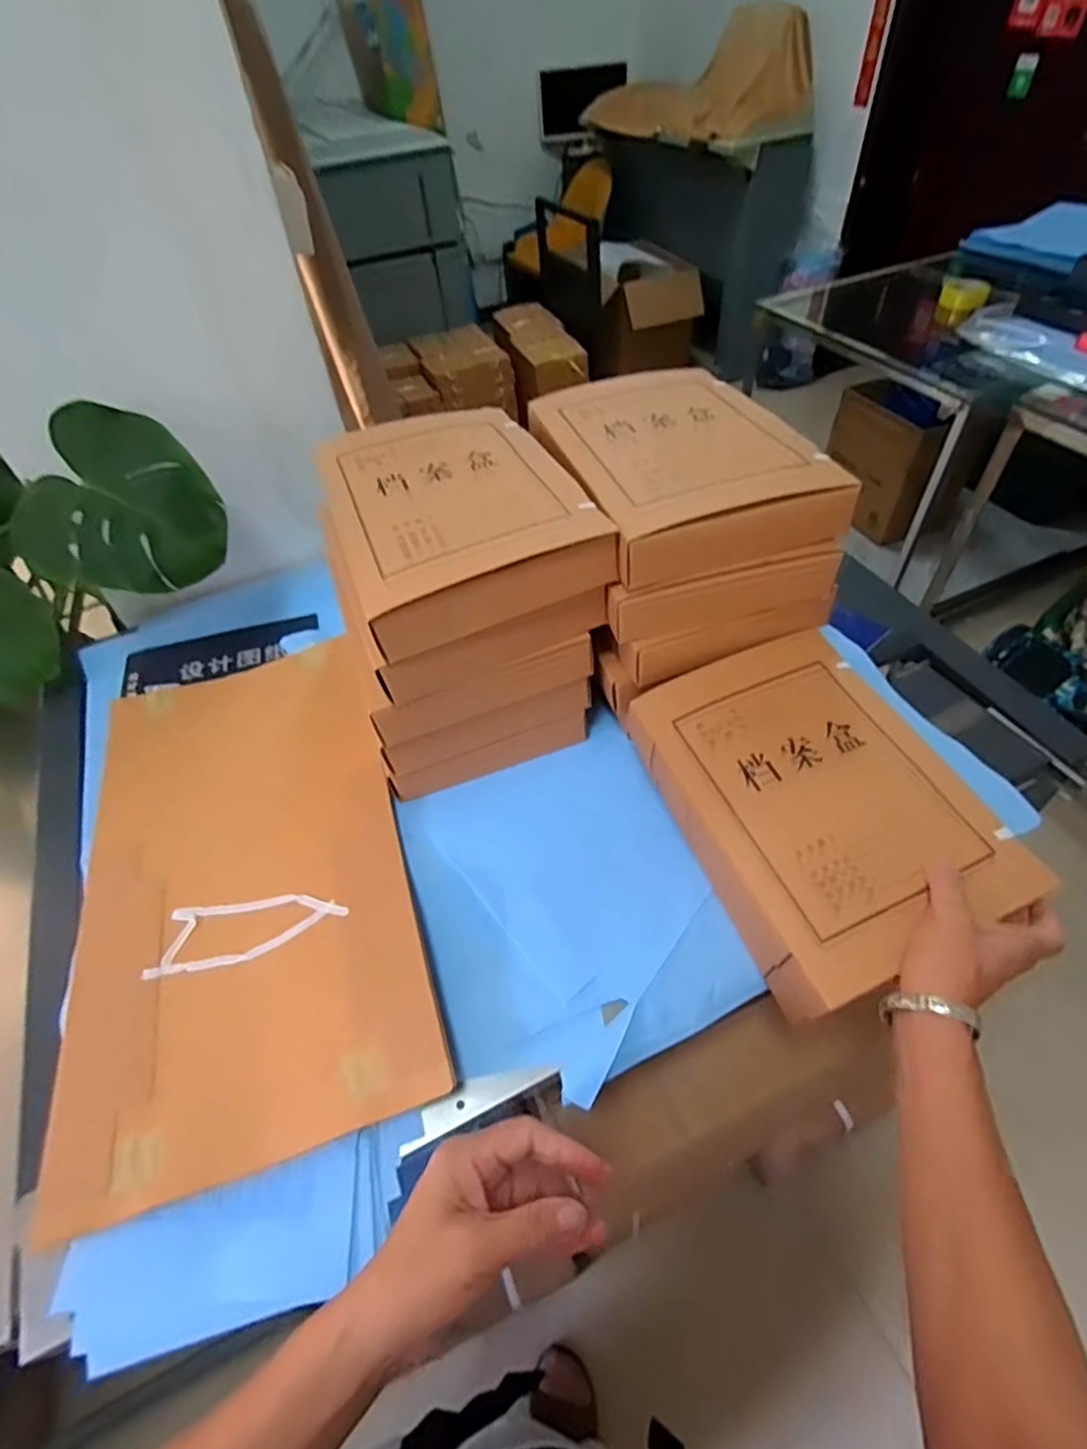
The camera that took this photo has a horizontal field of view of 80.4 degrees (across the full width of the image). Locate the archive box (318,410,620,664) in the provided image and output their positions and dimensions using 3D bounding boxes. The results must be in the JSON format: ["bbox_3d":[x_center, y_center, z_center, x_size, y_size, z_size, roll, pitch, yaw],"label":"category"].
[{"bbox_3d":[-0.097,-0.214,0.624,0.226,0.052,0.299,-21,51,-12],"label":"archive box"}]

